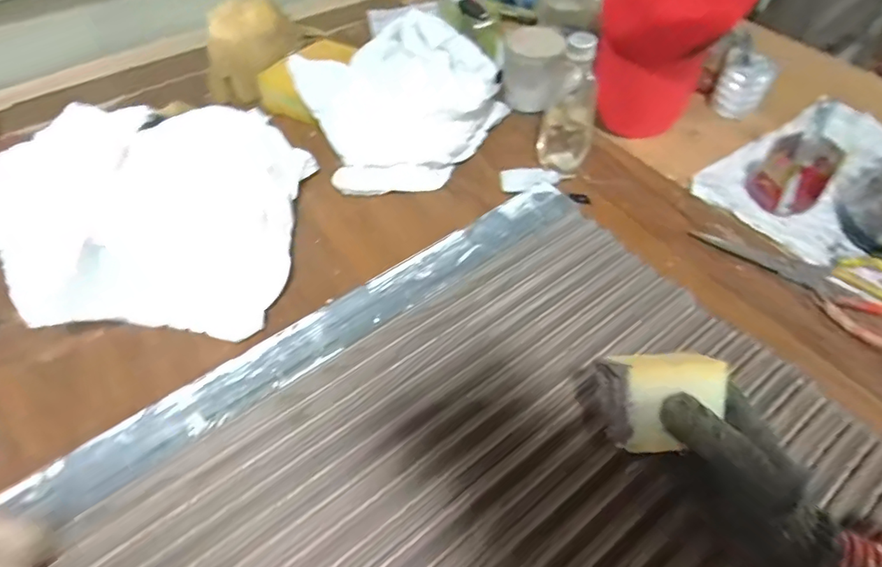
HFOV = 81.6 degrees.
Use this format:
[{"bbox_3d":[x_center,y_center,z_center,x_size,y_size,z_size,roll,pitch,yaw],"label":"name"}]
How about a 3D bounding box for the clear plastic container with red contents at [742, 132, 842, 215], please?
[{"bbox_3d":[0.417,-0.134,0.602,0.075,0.071,0.096,35,59,25],"label":"clear plastic container with red contents"}]

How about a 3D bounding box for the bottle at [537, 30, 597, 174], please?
[{"bbox_3d":[0.157,-0.214,0.614,0.065,0.164,0.065,13,53,11],"label":"bottle"}]

